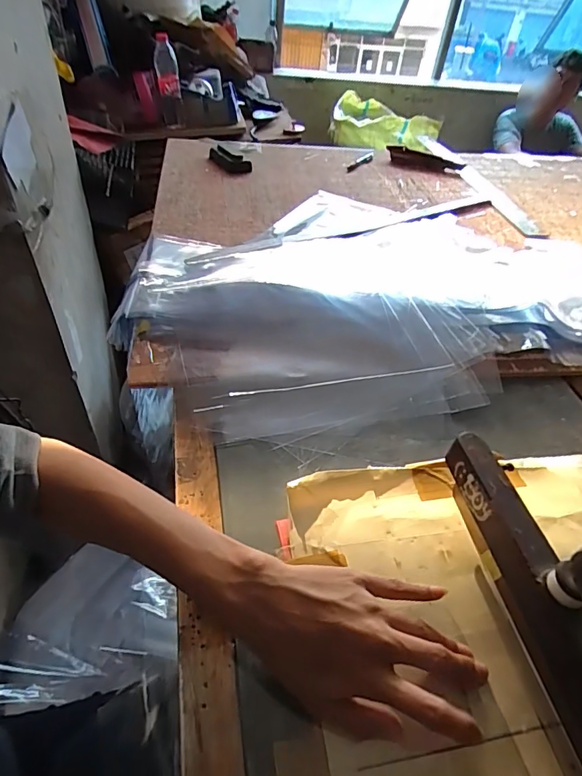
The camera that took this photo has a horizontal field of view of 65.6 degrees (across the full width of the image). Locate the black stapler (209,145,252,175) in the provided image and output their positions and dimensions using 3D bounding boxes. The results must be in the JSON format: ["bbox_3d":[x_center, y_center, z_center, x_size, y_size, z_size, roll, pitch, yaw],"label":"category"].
[{"bbox_3d":[-0.124,-0.444,0.880,0.099,0.031,0.036,28,48,20],"label":"black stapler"}]

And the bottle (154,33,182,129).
[{"bbox_3d":[-0.357,-0.887,1.311,0.065,0.219,0.073,-4,45,-11],"label":"bottle"}]

